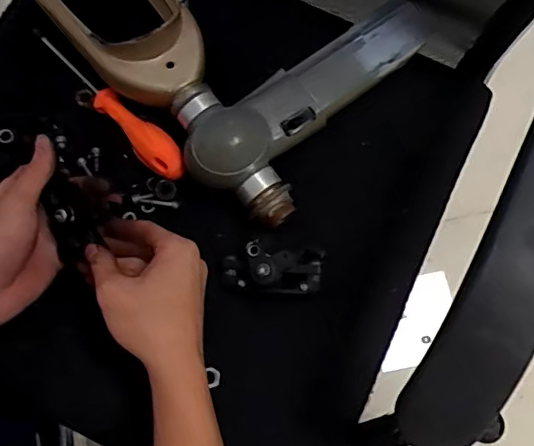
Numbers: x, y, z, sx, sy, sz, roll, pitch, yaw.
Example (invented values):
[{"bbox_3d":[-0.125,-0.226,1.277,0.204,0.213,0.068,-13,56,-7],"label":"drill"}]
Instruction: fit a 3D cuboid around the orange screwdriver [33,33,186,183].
[{"bbox_3d":[-0.143,-0.110,0.503,0.029,0.023,0.192,-44,80,-8],"label":"orange screwdriver"}]

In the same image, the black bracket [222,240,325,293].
[{"bbox_3d":[0.004,0.035,0.457,0.080,0.033,0.037,4,77,2],"label":"black bracket"}]

